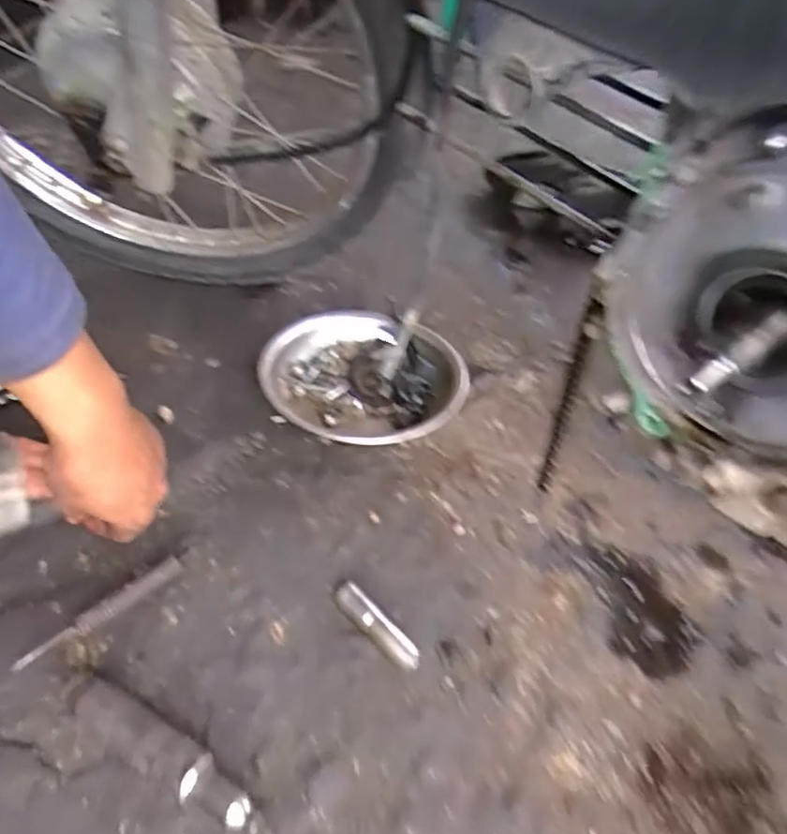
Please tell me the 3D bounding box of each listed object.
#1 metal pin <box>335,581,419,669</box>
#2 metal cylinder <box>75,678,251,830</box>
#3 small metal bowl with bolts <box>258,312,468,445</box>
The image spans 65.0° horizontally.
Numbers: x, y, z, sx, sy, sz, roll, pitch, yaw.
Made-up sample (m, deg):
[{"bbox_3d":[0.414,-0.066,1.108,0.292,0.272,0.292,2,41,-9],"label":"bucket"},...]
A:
[{"bbox_3d":[-0.014,0.163,0.477,0.018,0.023,0.081,-34,54,-29],"label":"metal pin"},{"bbox_3d":[-0.152,0.222,0.407,0.139,0.035,0.030,20,48,19],"label":"metal cylinder"},{"bbox_3d":[-0.033,-0.041,0.662,0.212,0.054,0.199,0,45,0],"label":"small metal bowl with bolts"}]

